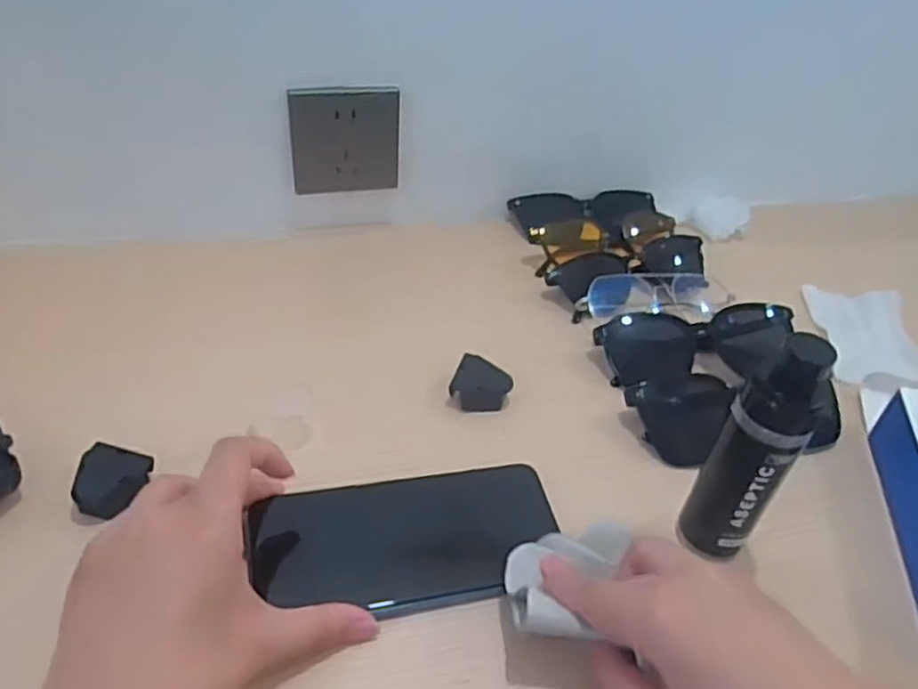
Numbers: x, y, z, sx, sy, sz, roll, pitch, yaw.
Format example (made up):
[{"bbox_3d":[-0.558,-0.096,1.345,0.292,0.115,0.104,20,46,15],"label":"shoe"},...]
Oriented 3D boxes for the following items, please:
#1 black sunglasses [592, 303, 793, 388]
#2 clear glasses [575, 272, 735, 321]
[{"bbox_3d":[0.169,0.000,0.501,0.139,0.037,0.053,1,41,-7],"label":"black sunglasses"},{"bbox_3d":[0.155,-0.040,0.548,0.137,0.029,0.038,-10,43,-19],"label":"clear glasses"}]

